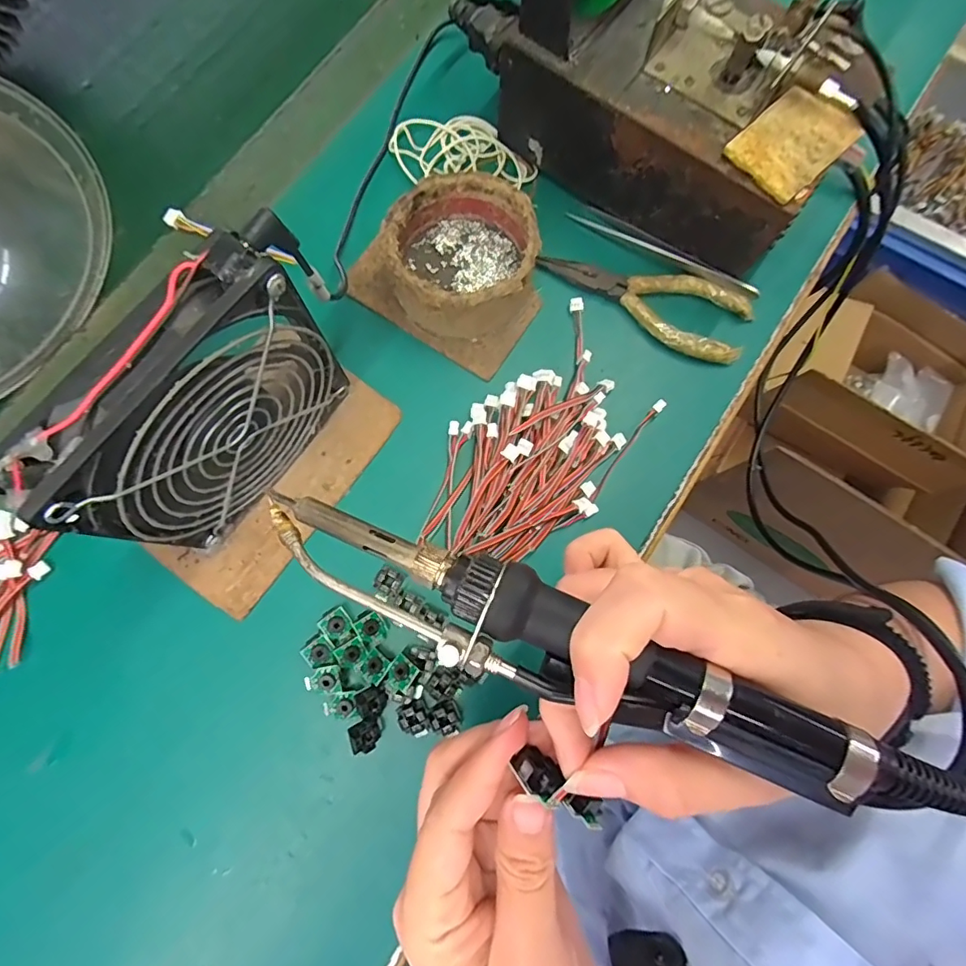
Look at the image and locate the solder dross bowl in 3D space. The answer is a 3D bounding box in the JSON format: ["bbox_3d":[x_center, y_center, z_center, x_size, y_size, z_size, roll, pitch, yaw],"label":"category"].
[{"bbox_3d":[-0.012,-0.129,0.292,0.080,0.041,0.083,0,80,-2],"label":"solder dross bowl"}]

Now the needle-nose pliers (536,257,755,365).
[{"bbox_3d":[0.100,-0.117,0.308,0.128,0.008,0.047,30,80,3],"label":"needle-nose pliers"}]

